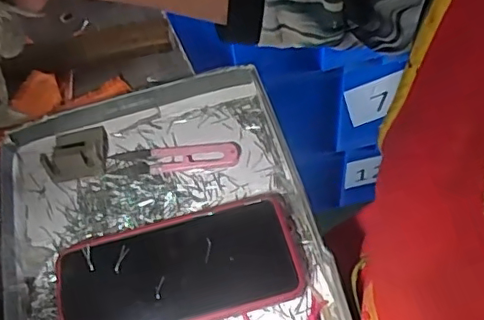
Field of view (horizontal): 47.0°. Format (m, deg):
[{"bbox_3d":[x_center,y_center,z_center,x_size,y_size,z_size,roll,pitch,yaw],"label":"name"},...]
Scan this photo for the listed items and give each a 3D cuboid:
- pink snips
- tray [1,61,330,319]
[{"bbox_3d":[-0.052,-0.002,0.439,0.099,0.007,0.026,-5,57,1],"label":"pink snips"},{"bbox_3d":[-0.043,0.100,0.364,0.209,0.029,0.355,-14,57,-5],"label":"tray"}]

